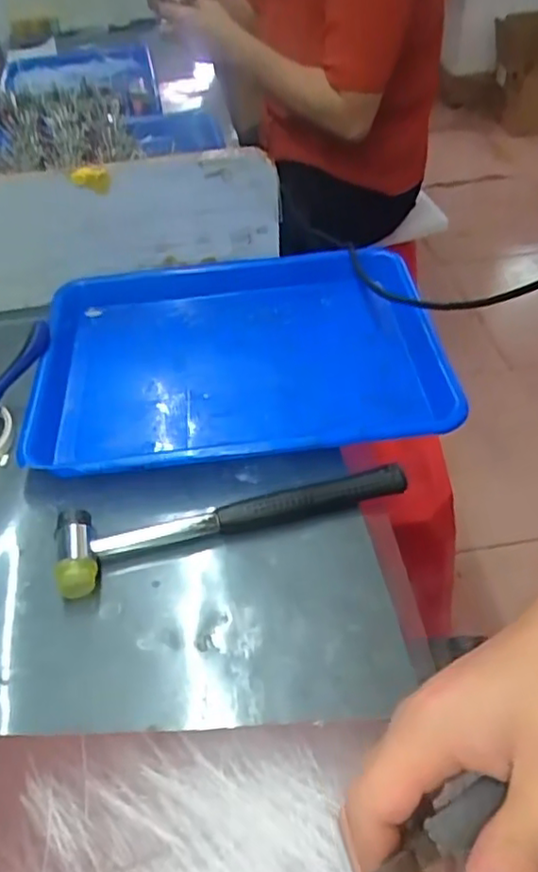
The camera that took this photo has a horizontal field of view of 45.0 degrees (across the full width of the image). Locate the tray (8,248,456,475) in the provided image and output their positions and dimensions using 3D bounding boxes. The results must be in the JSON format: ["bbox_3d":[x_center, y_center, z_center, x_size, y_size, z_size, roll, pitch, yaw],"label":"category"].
[{"bbox_3d":[-0.032,-0.070,0.554,0.347,0.054,0.242,-8,44,2],"label":"tray"}]

